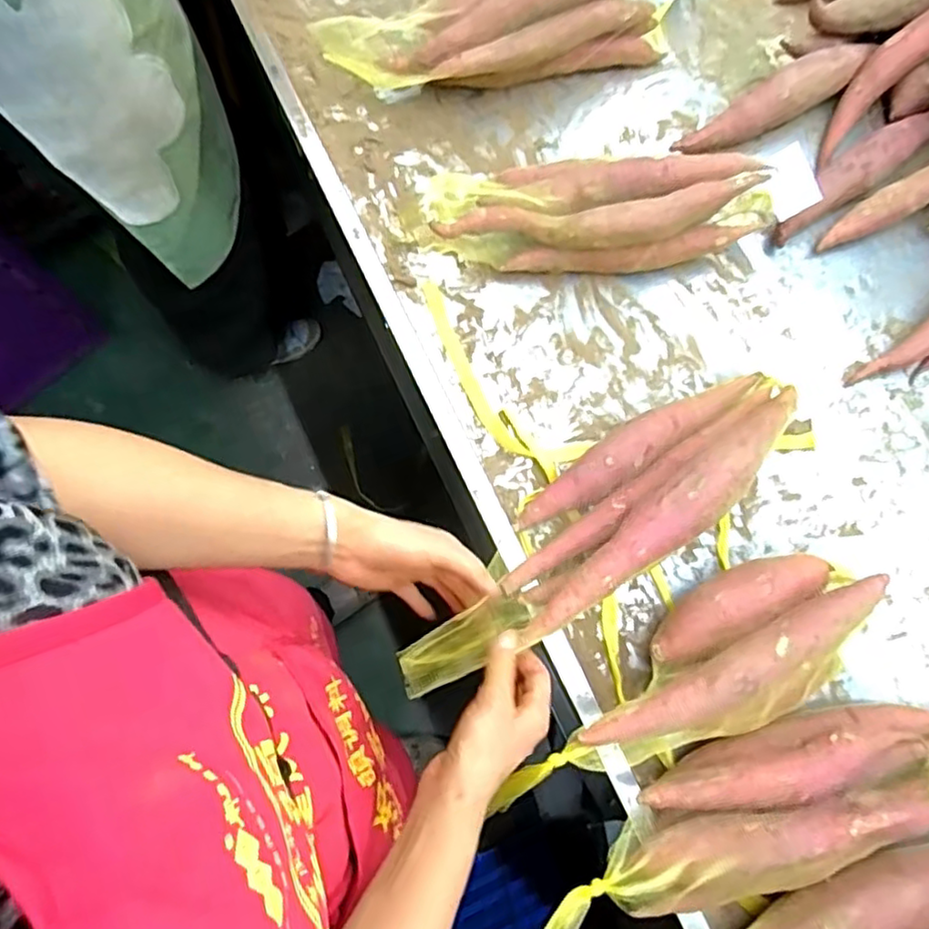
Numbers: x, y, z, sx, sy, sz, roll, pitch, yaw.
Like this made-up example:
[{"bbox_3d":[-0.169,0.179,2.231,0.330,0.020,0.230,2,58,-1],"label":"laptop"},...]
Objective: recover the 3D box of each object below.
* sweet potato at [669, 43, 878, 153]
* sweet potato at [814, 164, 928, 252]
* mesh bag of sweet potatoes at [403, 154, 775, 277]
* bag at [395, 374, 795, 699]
[{"bbox_3d":[0.320,-0.379,0.673,0.219,0.043,0.046,-27,81,-5],"label":"sweet potato"},{"bbox_3d":[0.446,-0.270,0.653,0.186,0.041,0.042,-30,81,-5],"label":"sweet potato"},{"bbox_3d":[0.123,-0.247,0.630,0.359,0.067,0.109,3,79,0],"label":"mesh bag of sweet potatoes"},{"bbox_3d":[0.126,0.045,0.559,0.396,0.083,0.108,-38,82,-10],"label":"bag"}]

